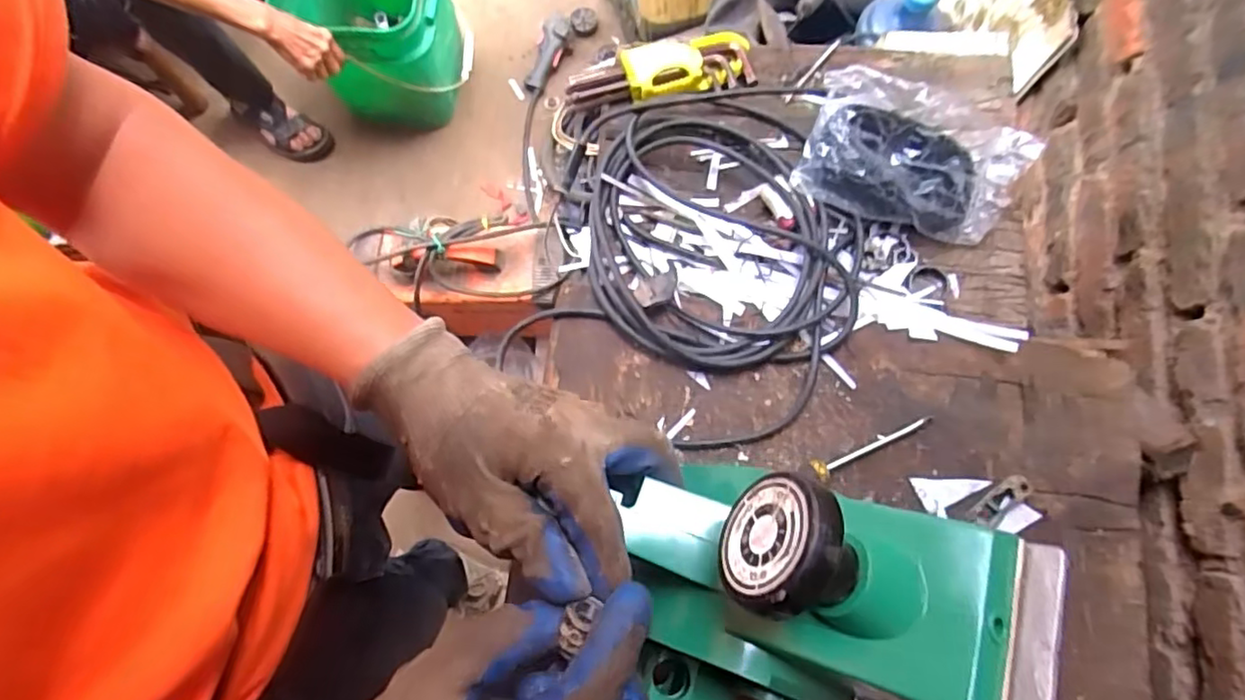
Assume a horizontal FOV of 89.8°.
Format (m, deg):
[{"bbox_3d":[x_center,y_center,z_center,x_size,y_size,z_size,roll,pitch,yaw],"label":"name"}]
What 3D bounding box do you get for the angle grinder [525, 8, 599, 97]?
[{"bbox_3d":[-0.160,-0.753,1.552,0.107,0.059,0.264,30,80,7],"label":"angle grinder"}]

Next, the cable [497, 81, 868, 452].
[{"bbox_3d":[0.067,-0.087,0.531,0.262,0.033,0.325,16,78,4],"label":"cable"}]

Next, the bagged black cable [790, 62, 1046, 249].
[{"bbox_3d":[0.251,-0.172,0.532,0.188,0.054,0.136,13,78,3],"label":"bagged black cable"}]

